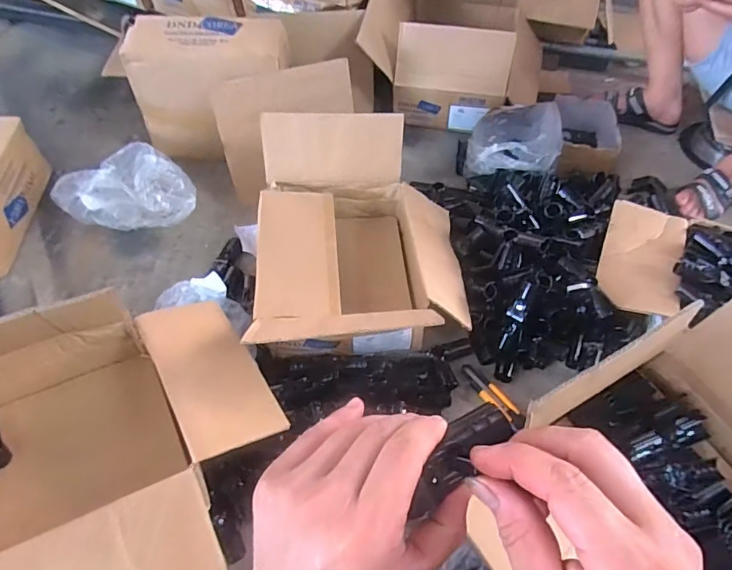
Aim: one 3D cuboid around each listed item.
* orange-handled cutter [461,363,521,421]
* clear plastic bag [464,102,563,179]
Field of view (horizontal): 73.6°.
[{"bbox_3d":[0.208,0.184,0.839,0.034,0.009,0.116,-35,63,-25],"label":"orange-handled cutter"},{"bbox_3d":[0.342,-0.323,1.122,0.197,0.101,0.243,20,55,11],"label":"clear plastic bag"}]

